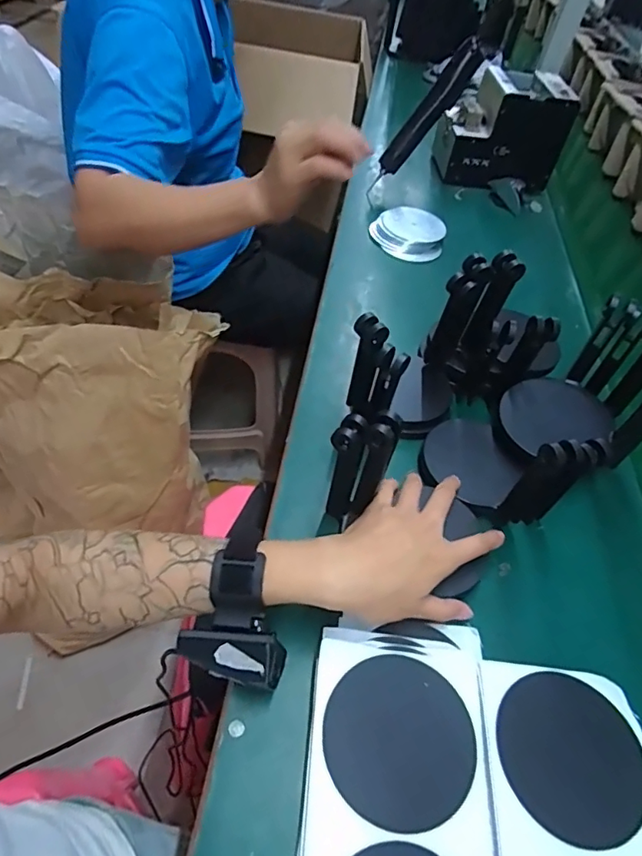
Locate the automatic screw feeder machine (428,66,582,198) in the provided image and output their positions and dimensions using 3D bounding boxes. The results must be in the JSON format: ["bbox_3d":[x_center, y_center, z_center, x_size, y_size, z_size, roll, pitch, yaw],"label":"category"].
[{"bbox_3d":[0.305,-0.506,0.886,0.202,0.142,0.149,4,48,2],"label":"automatic screw feeder machine"}]

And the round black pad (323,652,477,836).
[{"bbox_3d":[0.050,0.194,0.326,0.092,0.011,0.091,1,48,-1],"label":"round black pad"}]

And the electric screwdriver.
[{"bbox_3d":[0.147,-0.460,0.784,0.040,0.250,0.032,18,31,-46],"label":"electric screwdriver"}]

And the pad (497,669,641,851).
[{"bbox_3d":[0.161,0.207,0.331,0.091,0.007,0.092,1,48,-1],"label":"pad"}]

